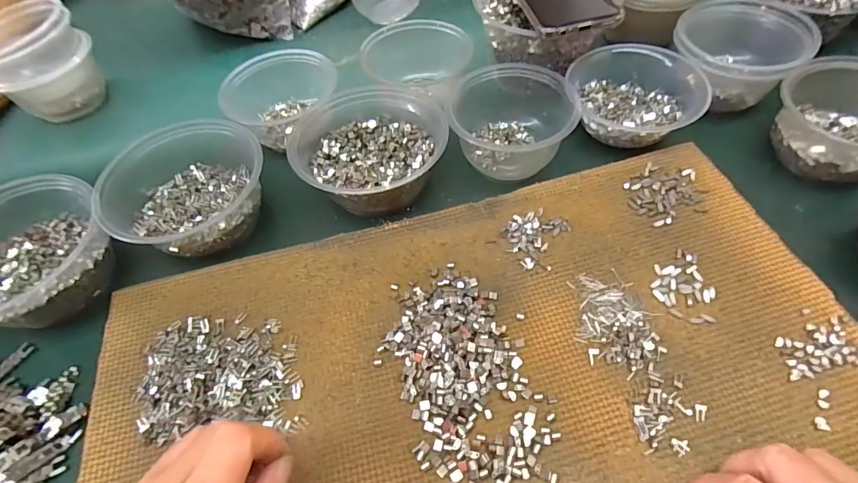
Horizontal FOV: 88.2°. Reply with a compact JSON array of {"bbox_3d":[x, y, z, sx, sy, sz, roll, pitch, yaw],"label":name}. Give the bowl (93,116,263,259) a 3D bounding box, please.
[{"bbox_3d":[-0.206,-0.047,0.390,0.126,0.060,0.115,-2,57,4],"label":"bowl"}]

